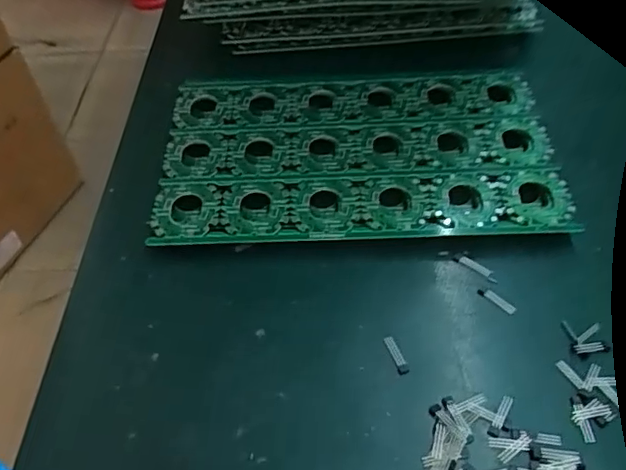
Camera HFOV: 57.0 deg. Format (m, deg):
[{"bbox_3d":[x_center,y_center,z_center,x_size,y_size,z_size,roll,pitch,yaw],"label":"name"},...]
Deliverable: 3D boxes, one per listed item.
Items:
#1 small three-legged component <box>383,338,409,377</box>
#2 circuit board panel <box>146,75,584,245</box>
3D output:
[{"bbox_3d":[0.035,0.050,0.242,0.005,0.004,0.018,-16,50,-9],"label":"small three-legged component"},{"bbox_3d":[0.022,-0.046,0.312,0.201,0.013,0.123,-3,50,2],"label":"circuit board panel"}]

